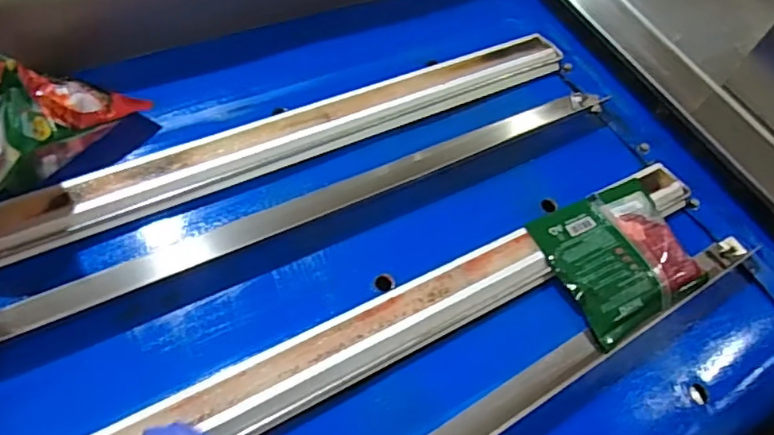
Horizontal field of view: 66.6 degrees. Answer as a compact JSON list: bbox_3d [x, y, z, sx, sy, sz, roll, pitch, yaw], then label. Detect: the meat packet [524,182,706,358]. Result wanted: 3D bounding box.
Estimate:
[{"bbox_3d":[0.233,0.039,0.587,0.146,0.034,0.133,-20,56,-21],"label":"meat packet"}]

